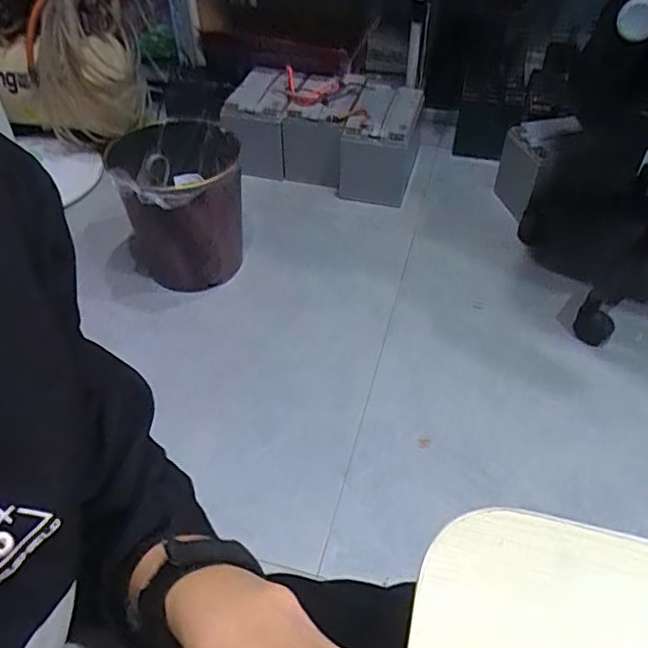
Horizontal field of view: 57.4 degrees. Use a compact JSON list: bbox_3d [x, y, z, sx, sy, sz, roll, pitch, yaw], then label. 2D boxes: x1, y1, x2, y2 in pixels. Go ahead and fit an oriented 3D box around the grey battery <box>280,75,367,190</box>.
[{"bbox_3d":[0.000,-0.489,1.476,0.163,0.164,0.240,12,49,14],"label":"grey battery"}]

